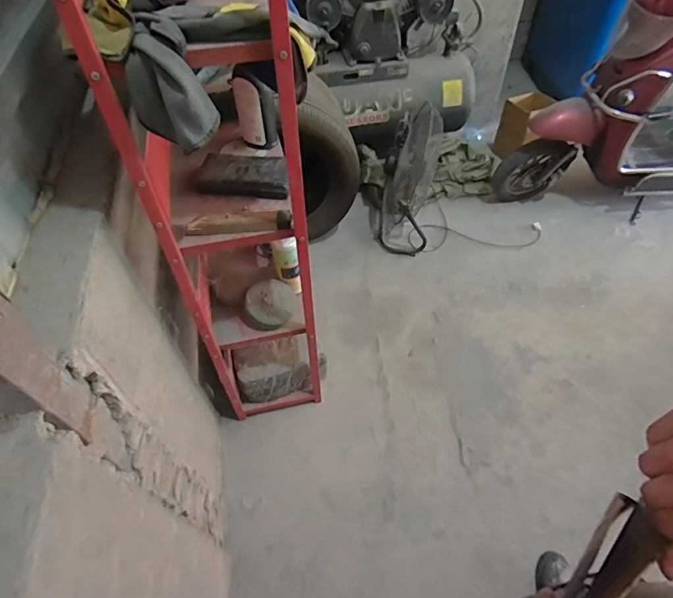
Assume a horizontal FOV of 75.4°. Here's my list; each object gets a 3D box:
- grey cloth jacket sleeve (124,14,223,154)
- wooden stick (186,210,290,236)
[{"bbox_3d":[-0.254,-0.329,0.676,0.104,0.156,0.088,26,57,21],"label":"grey cloth jacket sleeve"},{"bbox_3d":[-0.214,-0.166,0.963,0.228,0.032,0.033,-5,51,-2],"label":"wooden stick"}]

